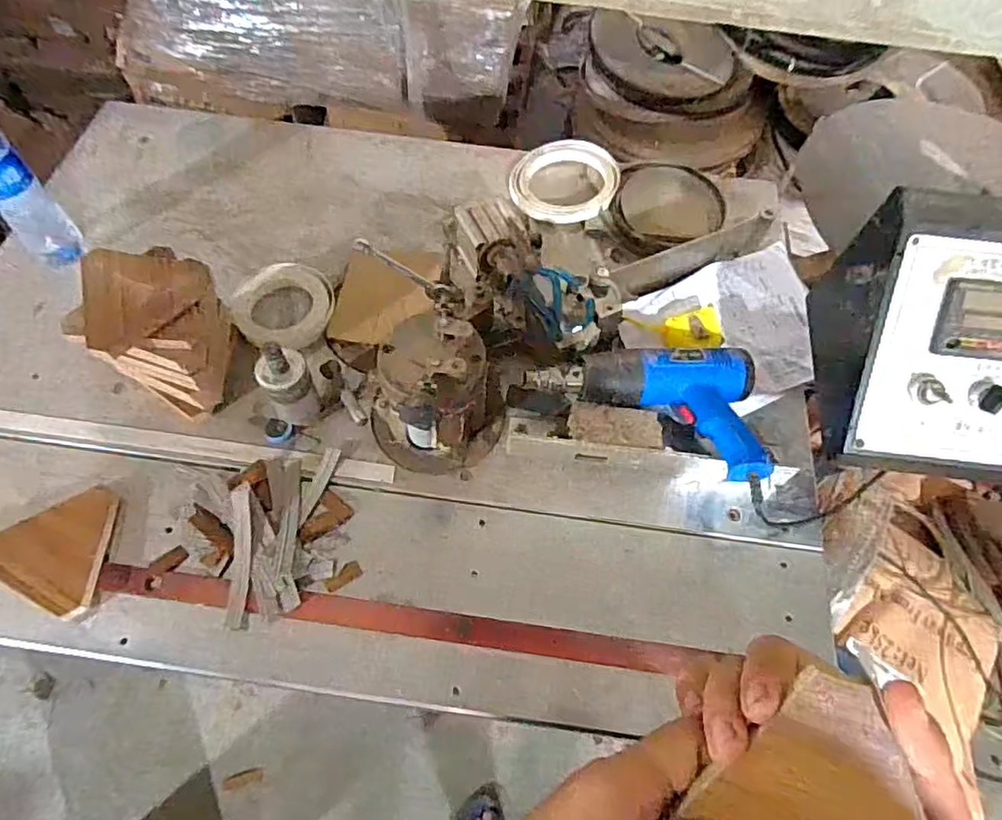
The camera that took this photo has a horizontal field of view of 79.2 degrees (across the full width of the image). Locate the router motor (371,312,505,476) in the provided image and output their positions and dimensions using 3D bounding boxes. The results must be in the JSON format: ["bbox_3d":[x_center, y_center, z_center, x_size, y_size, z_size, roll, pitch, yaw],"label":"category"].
[{"bbox_3d":[-0.074,-0.018,0.700,0.162,0.165,0.153,1,60,-2],"label":"router motor"}]

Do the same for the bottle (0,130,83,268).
[{"bbox_3d":[-0.629,-0.281,0.785,0.067,0.236,0.054,-40,70,-22],"label":"bottle"}]

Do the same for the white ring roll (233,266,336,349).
[{"bbox_3d":[-0.299,-0.148,0.841,0.134,0.018,0.147,1,60,-2],"label":"white ring roll"}]

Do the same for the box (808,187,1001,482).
[{"bbox_3d":[0.506,-0.063,0.609,0.295,0.185,0.212,8,60,1],"label":"box"}]

